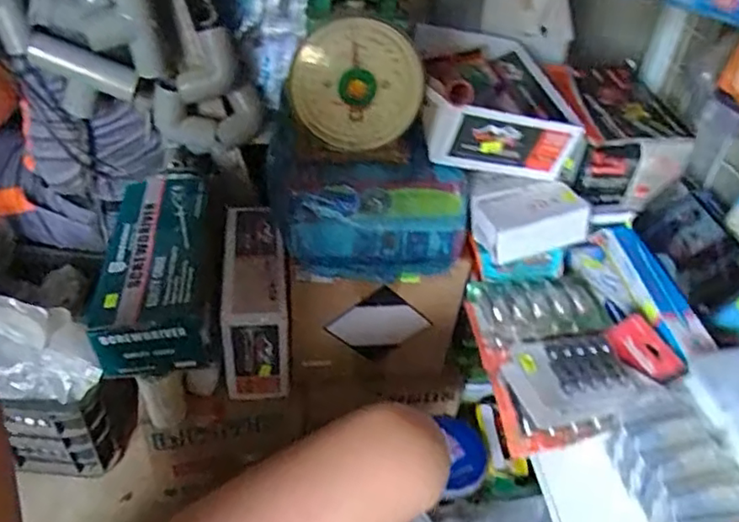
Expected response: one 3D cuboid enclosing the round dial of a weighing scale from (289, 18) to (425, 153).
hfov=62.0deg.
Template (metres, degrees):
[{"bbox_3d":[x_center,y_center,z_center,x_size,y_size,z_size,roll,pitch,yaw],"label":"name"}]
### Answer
[{"bbox_3d":[-0.015,-0.180,0.630,0.132,0.124,0.042,9,41,5],"label":"round dial of a weighing scale"}]

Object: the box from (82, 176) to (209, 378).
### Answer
[{"bbox_3d":[-0.260,0.002,0.765,0.128,0.071,0.286,-5,41,-11],"label":"box"}]

